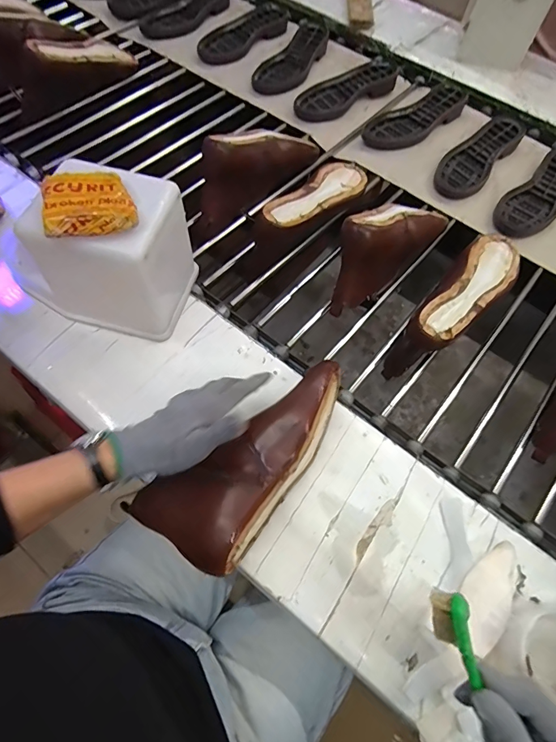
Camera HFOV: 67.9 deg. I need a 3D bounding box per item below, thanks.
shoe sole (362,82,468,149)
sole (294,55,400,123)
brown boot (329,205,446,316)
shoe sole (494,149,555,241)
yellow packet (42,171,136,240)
[{"bbox_3d":[0.304,-0.557,0.903,0.281,0.024,0.100,-34,70,-19],"label":"shoe sole"},{"bbox_3d":[0.157,-0.643,0.932,0.290,0.031,0.101,-31,69,-18],"label":"sole"},{"bbox_3d":[0.168,-0.204,0.669,0.088,0.129,0.269,41,67,16],"label":"brown boot"},{"bbox_3d":[0.517,-0.347,0.807,0.093,0.023,0.267,41,70,17],"label":"shoe sole"},{"bbox_3d":[-0.202,-0.182,0.443,0.089,0.021,0.076,-11,64,-9],"label":"yellow packet"}]

